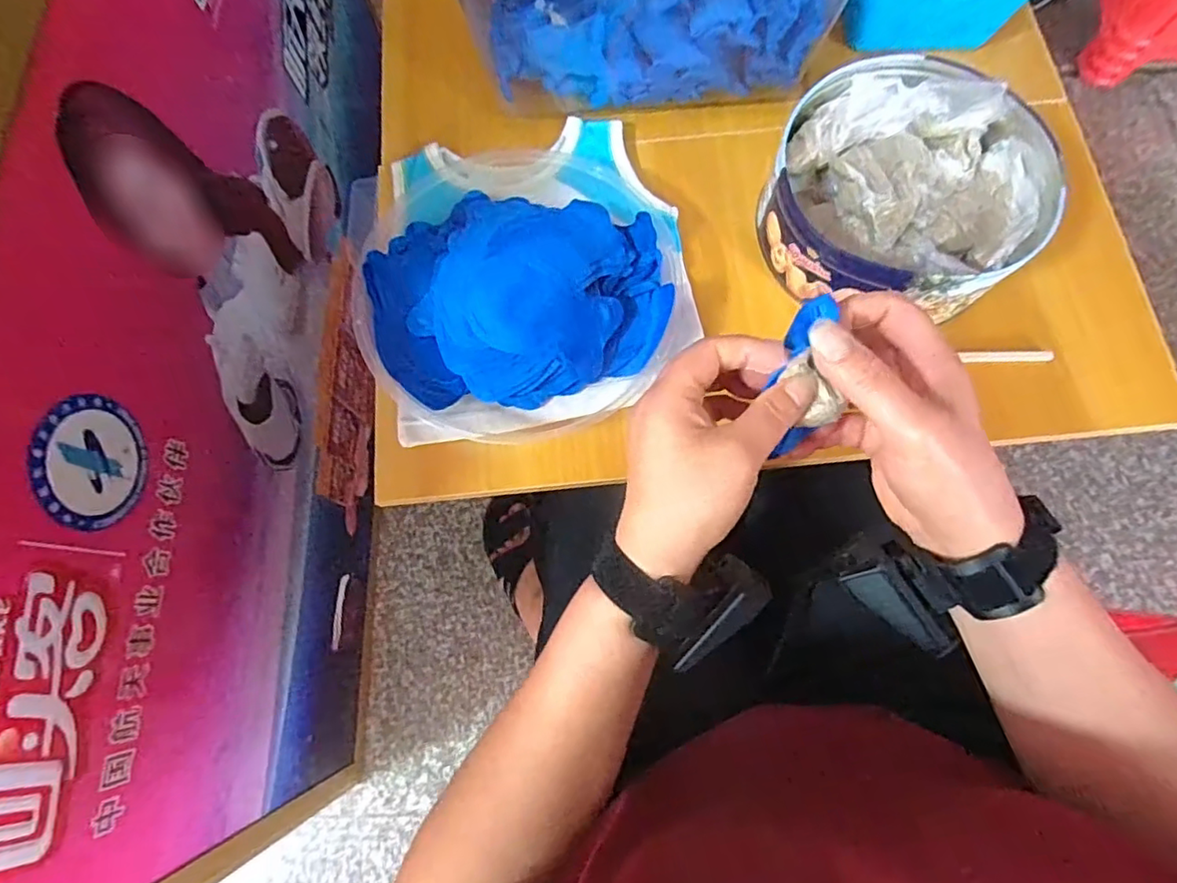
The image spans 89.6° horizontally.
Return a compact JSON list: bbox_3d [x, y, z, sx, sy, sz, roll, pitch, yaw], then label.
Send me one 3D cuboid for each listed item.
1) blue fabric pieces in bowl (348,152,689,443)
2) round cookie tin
[{"bbox_3d":[-0.056,-0.132,0.461,0.250,0.034,0.256,-24,75,-6],"label":"blue fabric pieces in bowl"},{"bbox_3d":[0.235,-0.184,0.440,0.189,0.065,0.180,0,74,1],"label":"round cookie tin"}]

